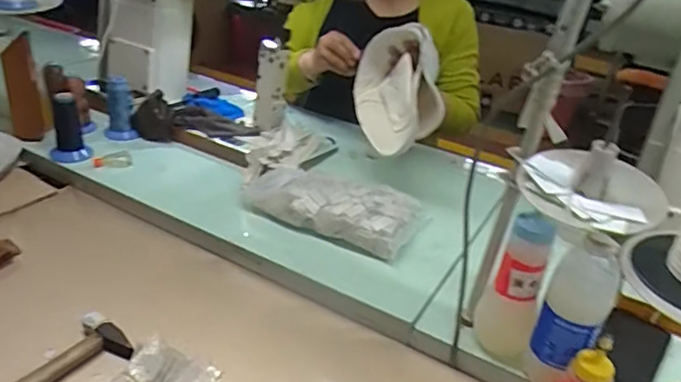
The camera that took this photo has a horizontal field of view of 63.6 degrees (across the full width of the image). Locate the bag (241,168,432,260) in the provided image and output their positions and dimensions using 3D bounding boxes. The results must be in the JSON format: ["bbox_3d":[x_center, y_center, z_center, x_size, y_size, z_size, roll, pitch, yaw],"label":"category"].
[{"bbox_3d":[-0.020,0.025,0.875,0.275,0.070,0.146,15,31,16],"label":"bag"}]

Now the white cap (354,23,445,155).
[{"bbox_3d":[0.100,-0.186,0.956,0.114,0.176,0.209,1,30,-8],"label":"white cap"}]

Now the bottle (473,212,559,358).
[{"bbox_3d":[0.199,0.107,0.621,0.058,0.154,0.058,19,33,22],"label":"bottle"}]

